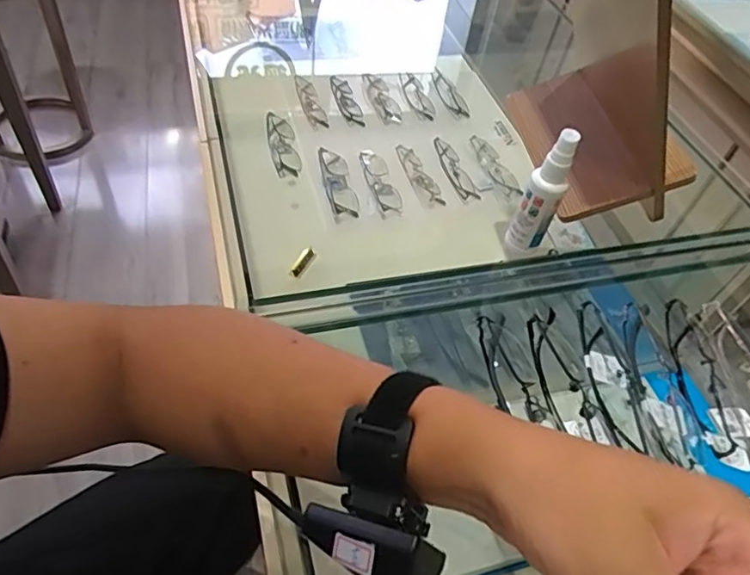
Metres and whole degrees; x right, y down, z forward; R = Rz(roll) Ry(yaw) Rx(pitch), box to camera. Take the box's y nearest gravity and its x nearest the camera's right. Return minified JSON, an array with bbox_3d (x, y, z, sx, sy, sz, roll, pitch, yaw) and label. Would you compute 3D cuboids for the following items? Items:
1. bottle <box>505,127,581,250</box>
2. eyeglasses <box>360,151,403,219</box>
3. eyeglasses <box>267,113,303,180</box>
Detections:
[{"bbox_3d":[0.134,-0.074,0.453,0.027,0.106,0.024,31,53,16],"label":"bottle"},{"bbox_3d":[0.009,-0.156,0.849,0.039,0.019,0.132,-10,52,-14],"label":"eyeglasses"},{"bbox_3d":[-0.141,-0.219,0.873,0.040,0.028,0.127,-10,52,-13],"label":"eyeglasses"}]

